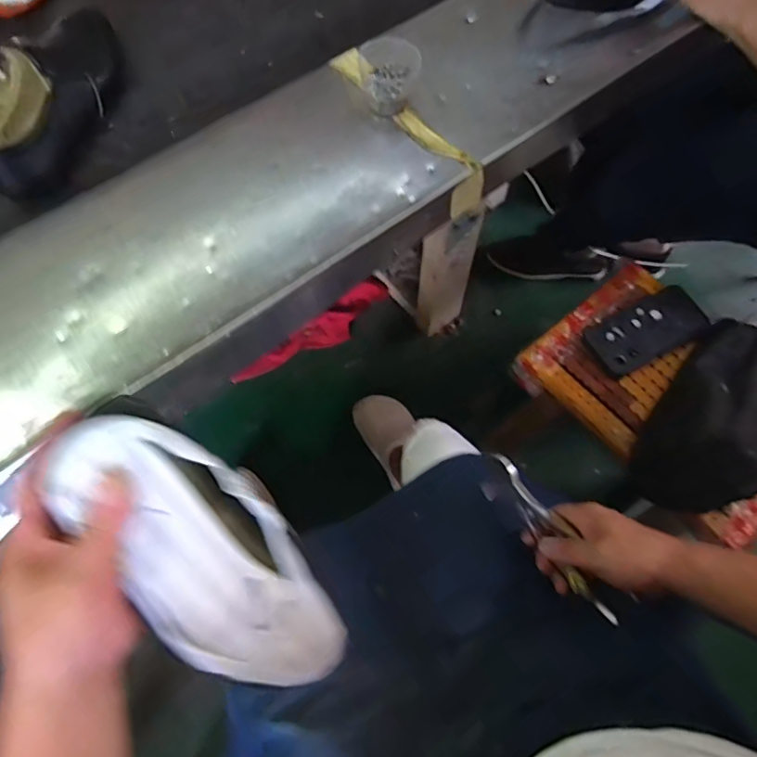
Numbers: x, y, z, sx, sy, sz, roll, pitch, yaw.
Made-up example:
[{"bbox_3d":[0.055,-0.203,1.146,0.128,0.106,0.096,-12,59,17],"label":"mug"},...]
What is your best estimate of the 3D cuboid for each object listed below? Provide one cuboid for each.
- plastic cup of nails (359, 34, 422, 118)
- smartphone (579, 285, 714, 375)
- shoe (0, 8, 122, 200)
[{"bbox_3d":[0.009,-0.324,0.572,0.070,0.056,0.071,3,68,1],"label":"plastic cup of nails"},{"bbox_3d":[0.373,-0.067,0.744,0.171,0.014,0.081,-26,70,-11],"label":"smartphone"},{"bbox_3d":[-0.358,-0.323,0.591,0.102,0.109,0.246,-2,68,-1],"label":"shoe"}]

